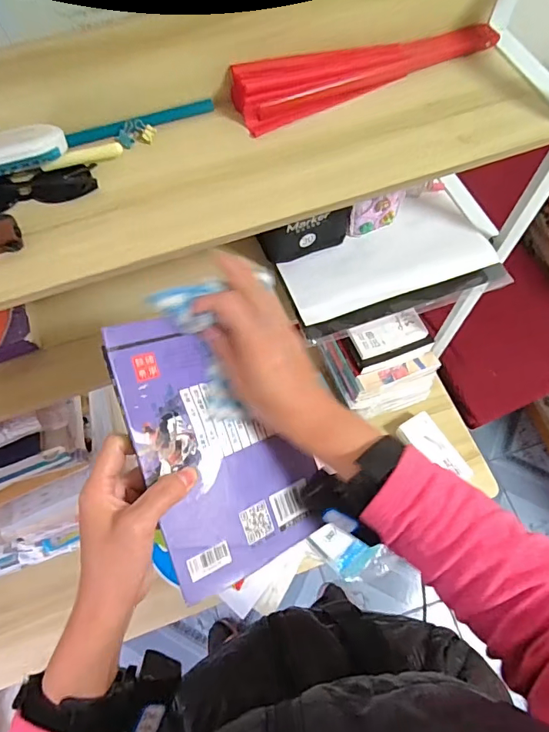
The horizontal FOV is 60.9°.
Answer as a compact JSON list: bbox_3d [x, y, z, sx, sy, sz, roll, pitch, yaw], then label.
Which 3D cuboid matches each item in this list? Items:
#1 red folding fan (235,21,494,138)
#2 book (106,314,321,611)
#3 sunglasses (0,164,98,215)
[{"bbox_3d":[0.110,-0.354,0.535,0.333,0.046,0.063,-26,69,-11],"label":"red folding fan"},{"bbox_3d":[-0.041,0.057,0.371,0.132,0.008,0.204,-20,92,-33],"label":"book"},{"bbox_3d":[-0.253,-0.174,0.465,0.146,0.026,0.052,-22,69,-9],"label":"sunglasses"}]

